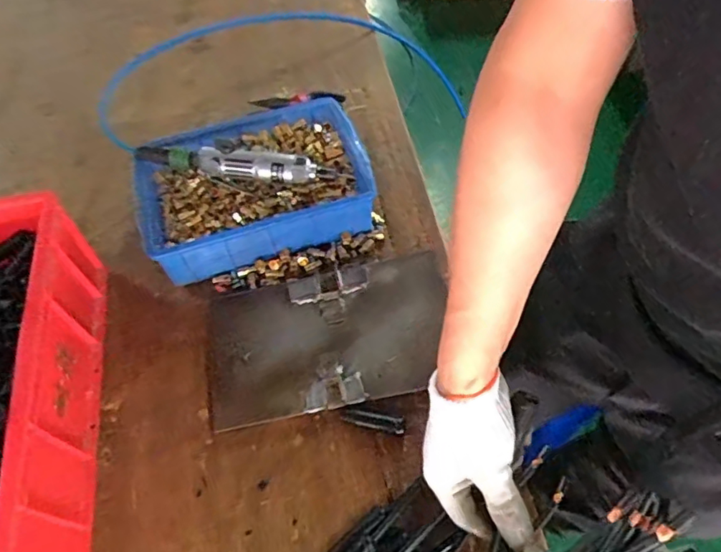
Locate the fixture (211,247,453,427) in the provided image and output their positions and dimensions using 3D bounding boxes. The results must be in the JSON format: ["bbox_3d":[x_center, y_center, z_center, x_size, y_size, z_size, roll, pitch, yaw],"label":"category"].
[{"bbox_3d":[-0.035,0.069,0.632,0.294,0.018,0.177,-12,57,-1],"label":"fixture"}]

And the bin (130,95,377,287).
[{"bbox_3d":[-0.143,-0.119,0.720,0.304,0.084,0.219,-17,57,-8],"label":"bin"}]

